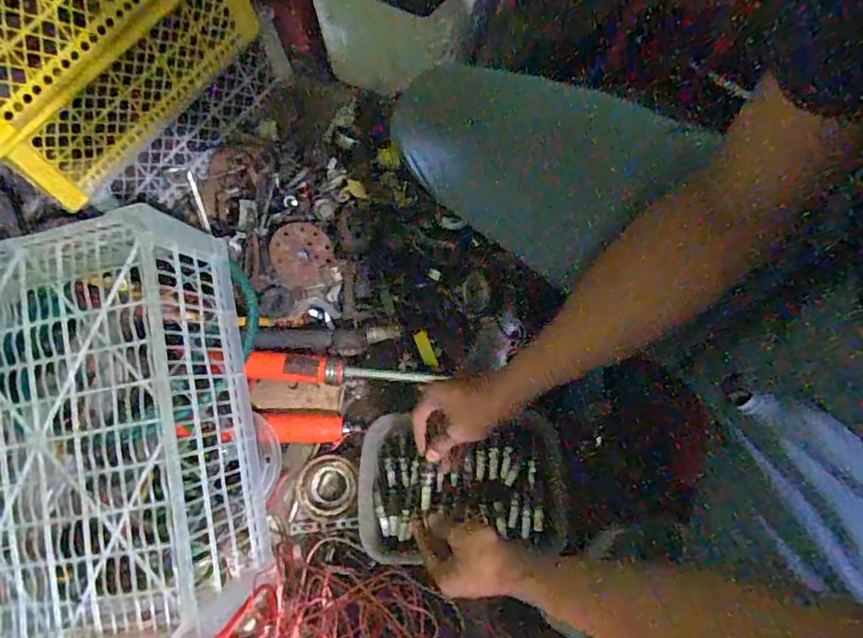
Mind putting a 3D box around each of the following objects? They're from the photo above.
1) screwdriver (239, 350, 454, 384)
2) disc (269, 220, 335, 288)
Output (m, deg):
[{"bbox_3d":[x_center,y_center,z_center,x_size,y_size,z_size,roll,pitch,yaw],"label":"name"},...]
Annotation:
[{"bbox_3d":[-0.117,0.073,0.726,0.267,0.040,0.040,4,67,5],"label":"screwdriver"},{"bbox_3d":[-0.183,-0.093,0.748,0.085,0.004,0.091,0,88,-14],"label":"disc"}]

